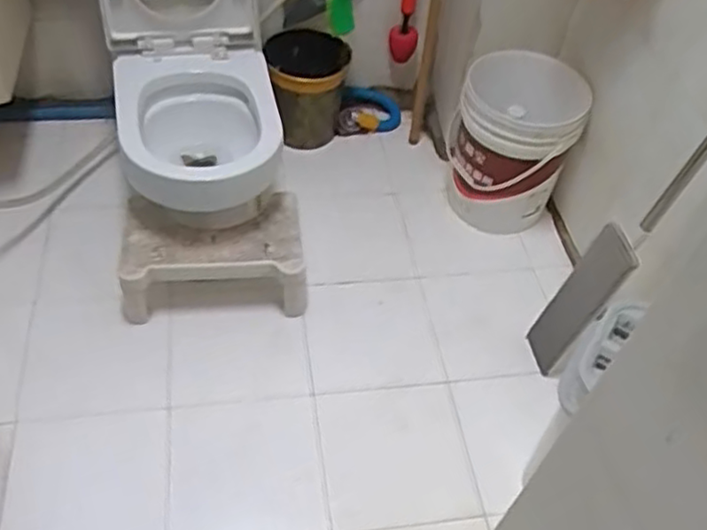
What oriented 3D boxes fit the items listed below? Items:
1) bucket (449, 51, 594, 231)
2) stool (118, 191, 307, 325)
[{"bbox_3d":[0.411,-0.315,1.879,0.310,0.405,0.299,3,49,-4],"label":"bucket"},{"bbox_3d":[-0.326,-0.022,1.653,0.401,0.215,0.237,-4,50,-10],"label":"stool"}]

